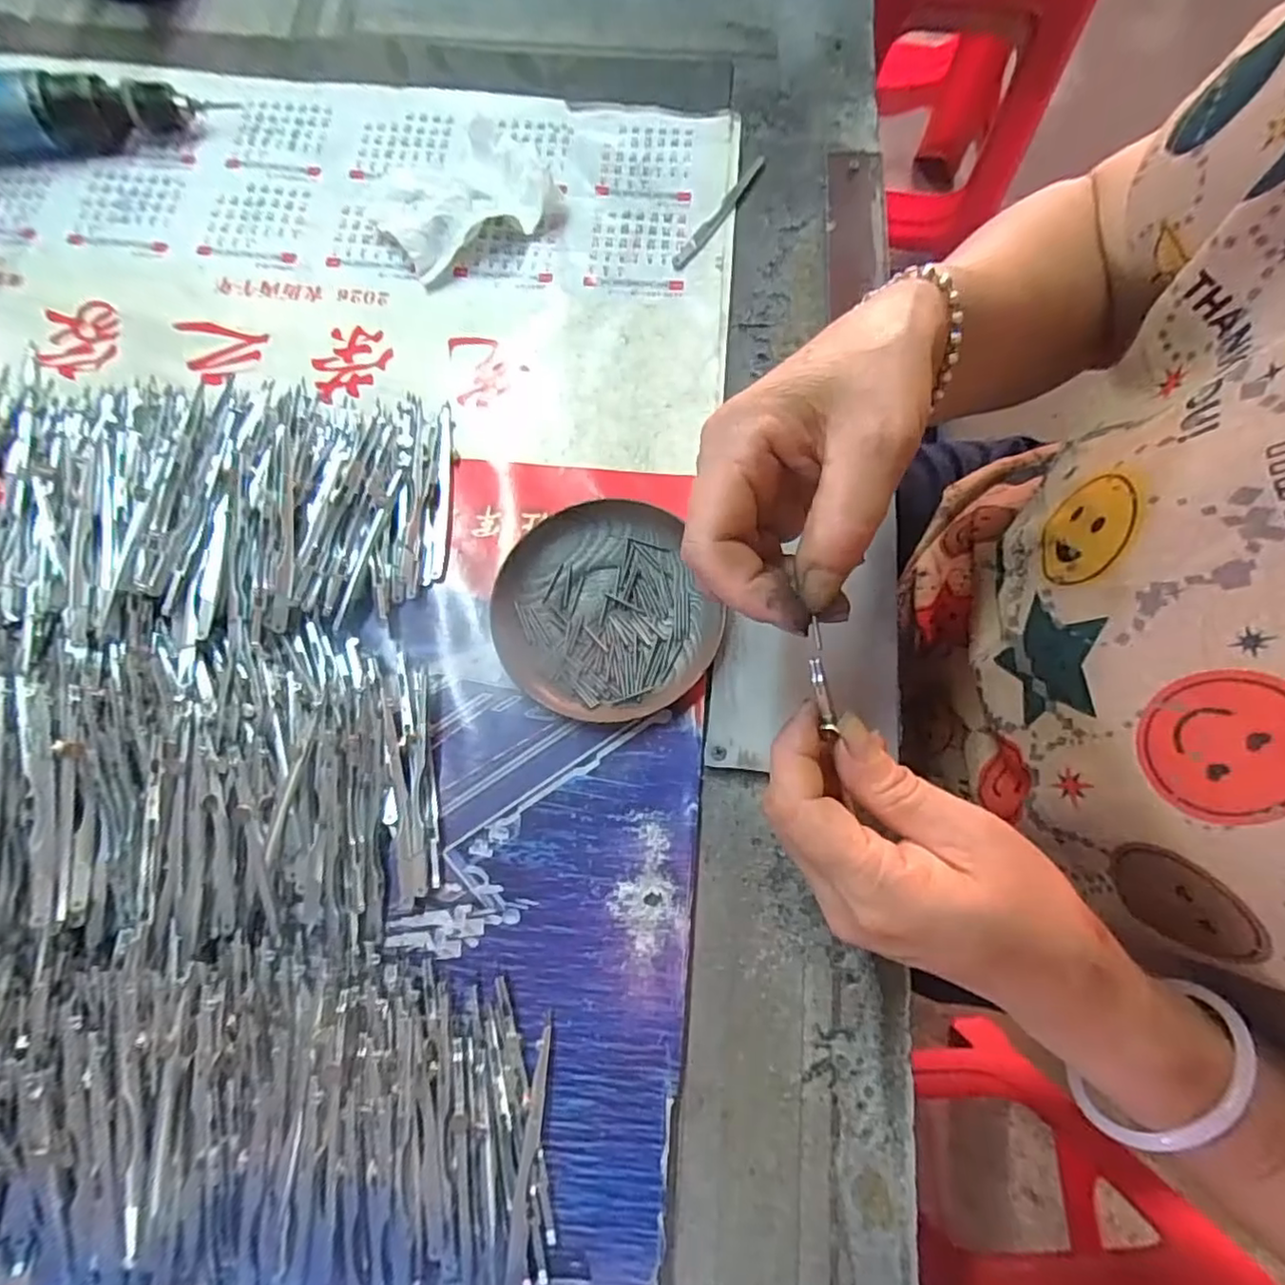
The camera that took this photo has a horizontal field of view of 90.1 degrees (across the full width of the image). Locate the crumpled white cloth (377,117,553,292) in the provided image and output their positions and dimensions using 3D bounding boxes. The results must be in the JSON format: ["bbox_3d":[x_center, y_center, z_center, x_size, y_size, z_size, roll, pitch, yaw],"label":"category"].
[{"bbox_3d":[-0.113,-0.283,0.396,0.105,0.034,0.083,-35,77,-9],"label":"crumpled white cloth"}]

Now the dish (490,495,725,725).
[{"bbox_3d":[-0.022,-0.016,0.332,0.106,0.020,0.112,0,74,0],"label":"dish"}]

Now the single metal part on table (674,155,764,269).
[{"bbox_3d":[0.051,-0.276,0.407,0.010,0.005,0.104,34,77,9],"label":"single metal part on table"}]

